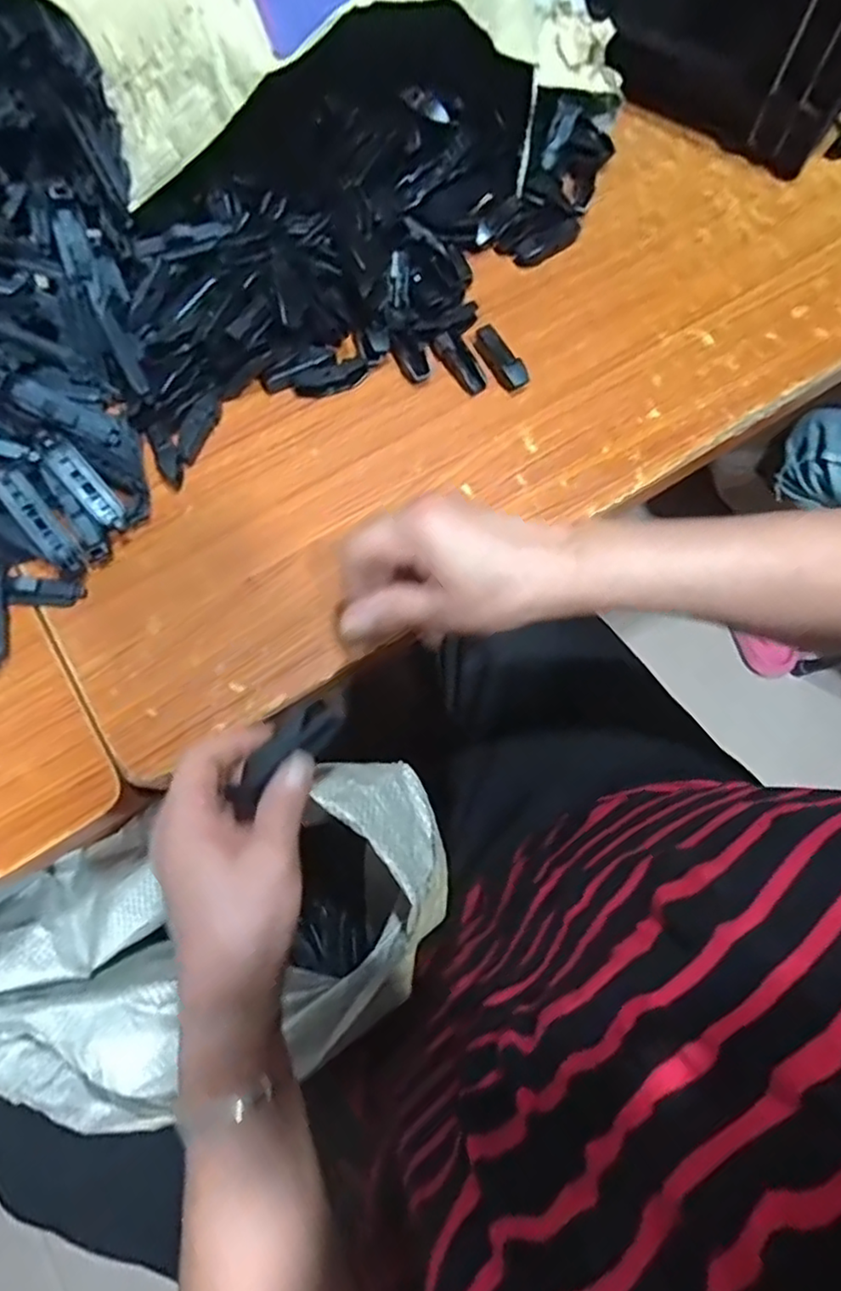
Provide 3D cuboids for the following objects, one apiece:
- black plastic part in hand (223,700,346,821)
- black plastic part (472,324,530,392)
[{"bbox_3d":[-0.074,0.058,0.358,0.069,0.012,0.025,-41,77,-15],"label":"black plastic part in hand"},{"bbox_3d":[0.057,-0.206,0.469,0.019,0.009,0.051,-35,76,-10],"label":"black plastic part"}]

